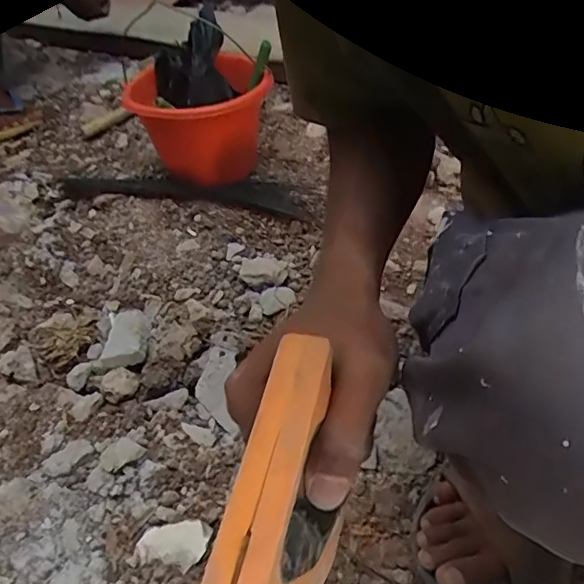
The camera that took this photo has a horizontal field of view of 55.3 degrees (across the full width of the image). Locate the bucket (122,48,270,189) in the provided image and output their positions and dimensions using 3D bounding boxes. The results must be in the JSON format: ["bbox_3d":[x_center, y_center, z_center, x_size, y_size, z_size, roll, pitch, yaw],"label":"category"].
[{"bbox_3d":[-0.157,-0.272,0.981,0.212,0.202,0.212,-2,39,2],"label":"bucket"}]

